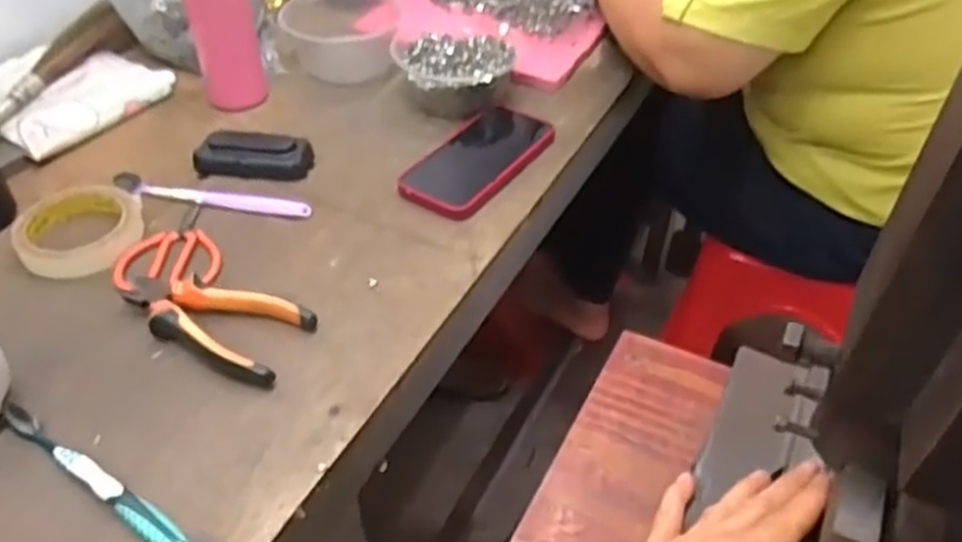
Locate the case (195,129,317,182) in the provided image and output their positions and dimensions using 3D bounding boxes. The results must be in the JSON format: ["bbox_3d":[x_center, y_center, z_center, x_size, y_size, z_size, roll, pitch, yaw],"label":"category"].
[{"bbox_3d":[-0.215,-0.110,0.738,0.105,0.022,0.055,6,44,8],"label":"case"}]

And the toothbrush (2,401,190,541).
[{"bbox_3d":[-0.244,0.132,0.491,0.178,0.019,0.016,26,50,26],"label":"toothbrush"}]

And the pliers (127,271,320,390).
[{"bbox_3d":[-0.208,0.037,0.585,0.148,0.027,0.067,12,45,14],"label":"pliers"}]

